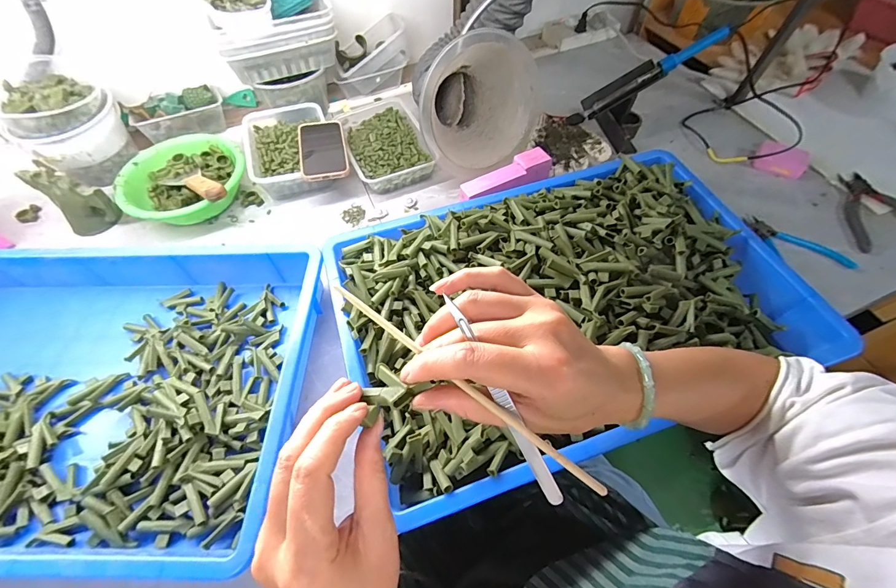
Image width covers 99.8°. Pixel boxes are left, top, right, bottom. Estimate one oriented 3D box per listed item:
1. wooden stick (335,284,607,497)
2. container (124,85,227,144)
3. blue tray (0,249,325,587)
[{"bbox_3d":[0.006,0.050,0.217,0.187,0.004,0.006,35,65,13],"label":"wooden stick"},{"bbox_3d":[-0.538,-0.358,0.760,0.165,0.070,0.084,-25,61,-14],"label":"container"},{"bbox_3d":[-0.449,0.113,0.459,0.537,0.078,0.360,0,58,1],"label":"blue tray"}]

